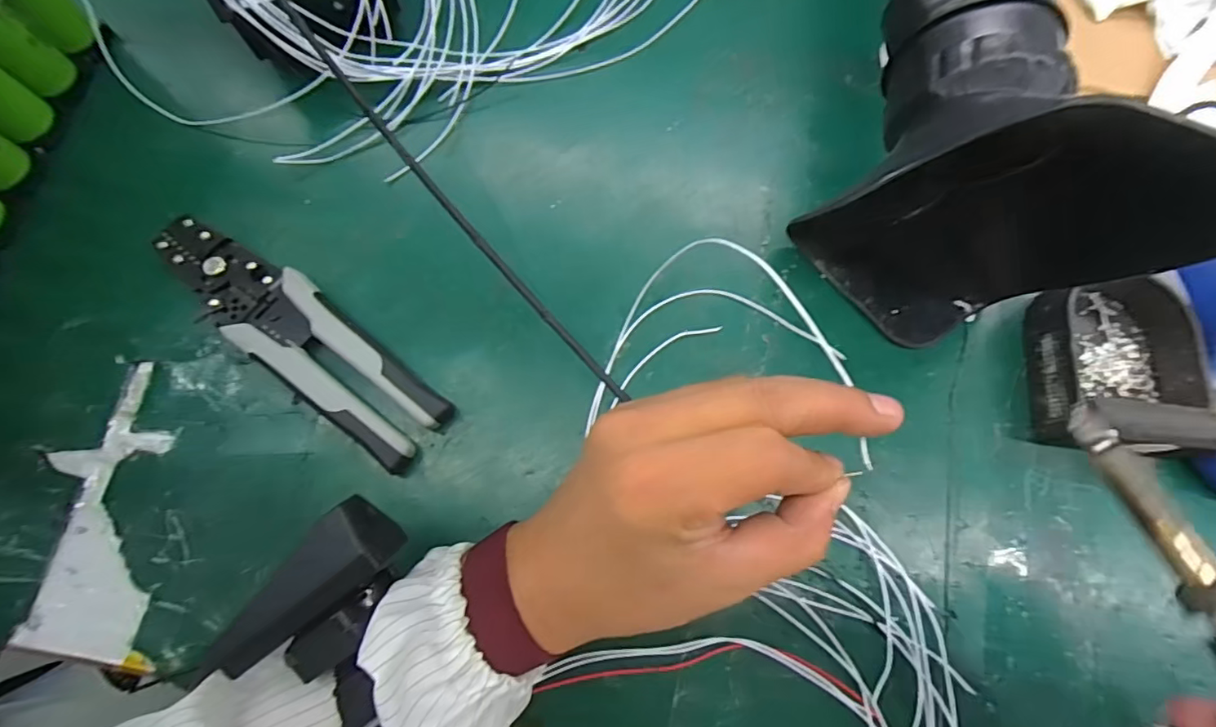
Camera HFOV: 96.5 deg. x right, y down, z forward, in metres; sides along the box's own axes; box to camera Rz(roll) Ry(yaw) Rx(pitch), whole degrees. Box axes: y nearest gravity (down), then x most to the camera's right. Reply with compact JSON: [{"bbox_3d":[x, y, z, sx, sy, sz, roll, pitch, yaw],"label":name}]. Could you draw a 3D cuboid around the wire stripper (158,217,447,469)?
[{"bbox_3d":[-0.178,-0.018,0.306,0.200,0.017,0.051,34,79,8],"label":"wire stripper"}]

